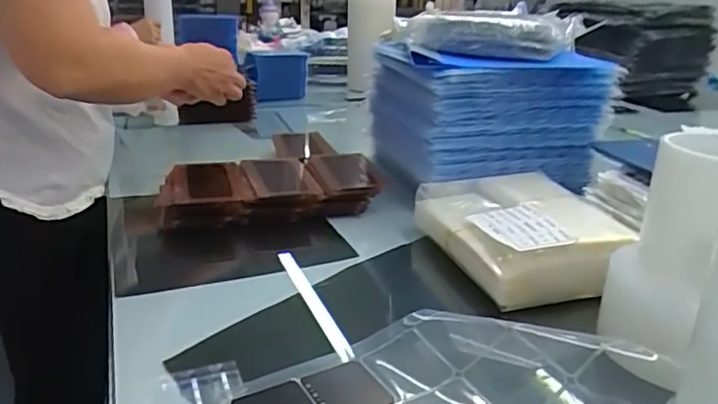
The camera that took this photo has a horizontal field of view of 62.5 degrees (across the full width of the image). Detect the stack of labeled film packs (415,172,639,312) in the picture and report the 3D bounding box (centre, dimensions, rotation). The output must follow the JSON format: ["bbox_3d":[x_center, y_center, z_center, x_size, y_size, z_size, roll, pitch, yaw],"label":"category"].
[{"bbox_3d":[0.152,0.031,0.625,0.127,0.064,0.213,-5,22,-19],"label":"stack of labeled film packs"}]

